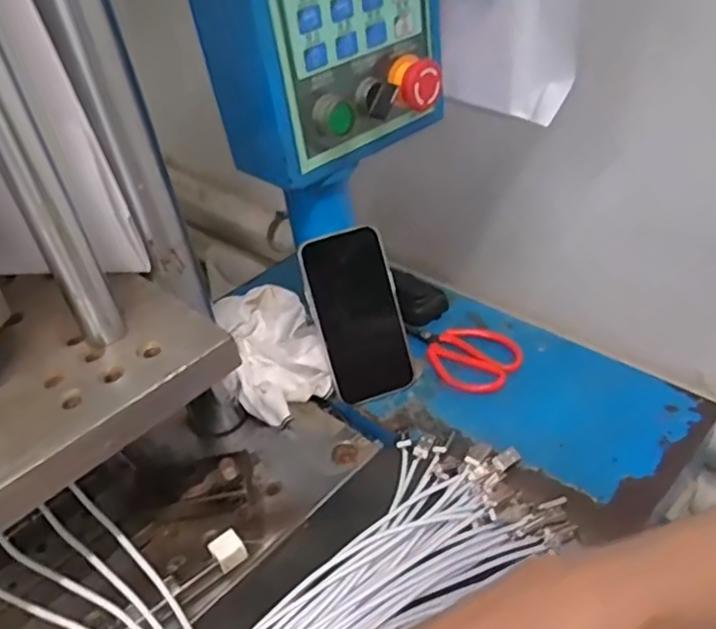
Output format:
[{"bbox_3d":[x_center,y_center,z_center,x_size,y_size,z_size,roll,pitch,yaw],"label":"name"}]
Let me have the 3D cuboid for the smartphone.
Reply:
[{"bbox_3d":[0.002,0.001,0.547,0.075,0.146,0.010,-19,6,-8],"label":"smartphone"}]

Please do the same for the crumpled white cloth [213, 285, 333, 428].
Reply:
[{"bbox_3d":[-0.080,0.030,0.593,0.086,0.055,0.156,-13,37,-7],"label":"crumpled white cloth"}]

